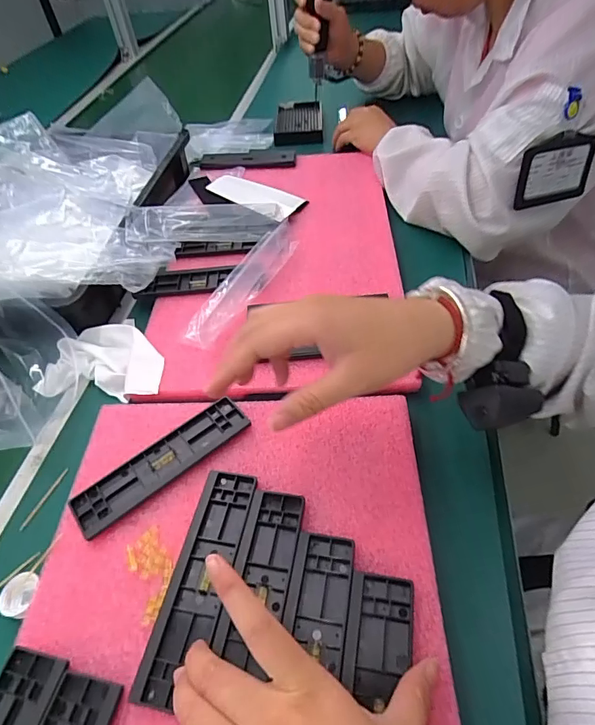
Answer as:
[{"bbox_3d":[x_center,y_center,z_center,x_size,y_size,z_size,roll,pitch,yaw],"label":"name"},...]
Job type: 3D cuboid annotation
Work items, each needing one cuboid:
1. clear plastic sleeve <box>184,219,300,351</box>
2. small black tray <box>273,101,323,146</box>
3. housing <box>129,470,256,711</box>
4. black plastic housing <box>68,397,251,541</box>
[{"bbox_3d":[-0.058,-0.107,0.535,0.057,0.023,0.227,20,55,22],"label":"clear plastic sleeve"},{"bbox_3d":[0.002,-0.464,0.854,0.088,0.028,0.155,-2,48,3],"label":"small black tray"},{"bbox_3d":[-0.071,0.154,0.325,0.043,0.005,0.157,8,50,13],"label":"housing"},{"bbox_3d":[-0.118,0.087,0.393,0.160,0.007,0.042,-35,55,-22],"label":"black plastic housing"}]

